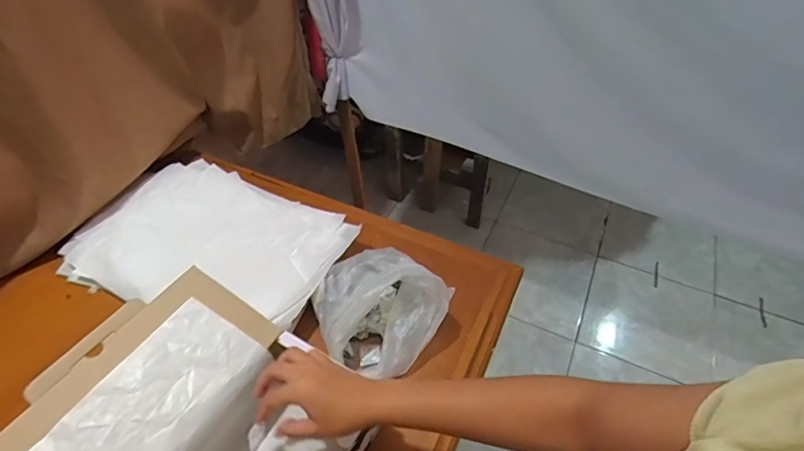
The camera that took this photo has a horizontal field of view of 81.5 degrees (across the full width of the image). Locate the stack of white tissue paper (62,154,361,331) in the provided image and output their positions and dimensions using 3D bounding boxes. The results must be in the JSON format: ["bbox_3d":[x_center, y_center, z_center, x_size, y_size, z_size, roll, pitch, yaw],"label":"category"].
[{"bbox_3d":[-0.313,0.032,0.759,0.433,0.032,0.310,17,50,18],"label":"stack of white tissue paper"}]

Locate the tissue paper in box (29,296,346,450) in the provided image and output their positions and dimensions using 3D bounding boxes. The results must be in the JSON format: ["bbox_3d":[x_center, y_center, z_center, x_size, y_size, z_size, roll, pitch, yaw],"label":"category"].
[{"bbox_3d":[-0.218,0.241,0.522,0.213,0.139,0.210,22,51,20],"label":"tissue paper in box"}]

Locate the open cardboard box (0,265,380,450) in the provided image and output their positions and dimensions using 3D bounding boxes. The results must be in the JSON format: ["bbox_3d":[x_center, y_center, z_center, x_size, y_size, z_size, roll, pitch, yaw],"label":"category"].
[{"bbox_3d":[-0.222,0.239,0.516,0.301,0.145,0.272,25,51,21],"label":"open cardboard box"}]

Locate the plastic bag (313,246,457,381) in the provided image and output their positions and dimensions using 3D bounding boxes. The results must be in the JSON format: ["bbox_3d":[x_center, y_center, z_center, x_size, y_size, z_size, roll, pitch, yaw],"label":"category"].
[{"bbox_3d":[-0.040,0.111,0.652,0.168,0.102,0.166,-36,56,-29],"label":"plastic bag"}]

